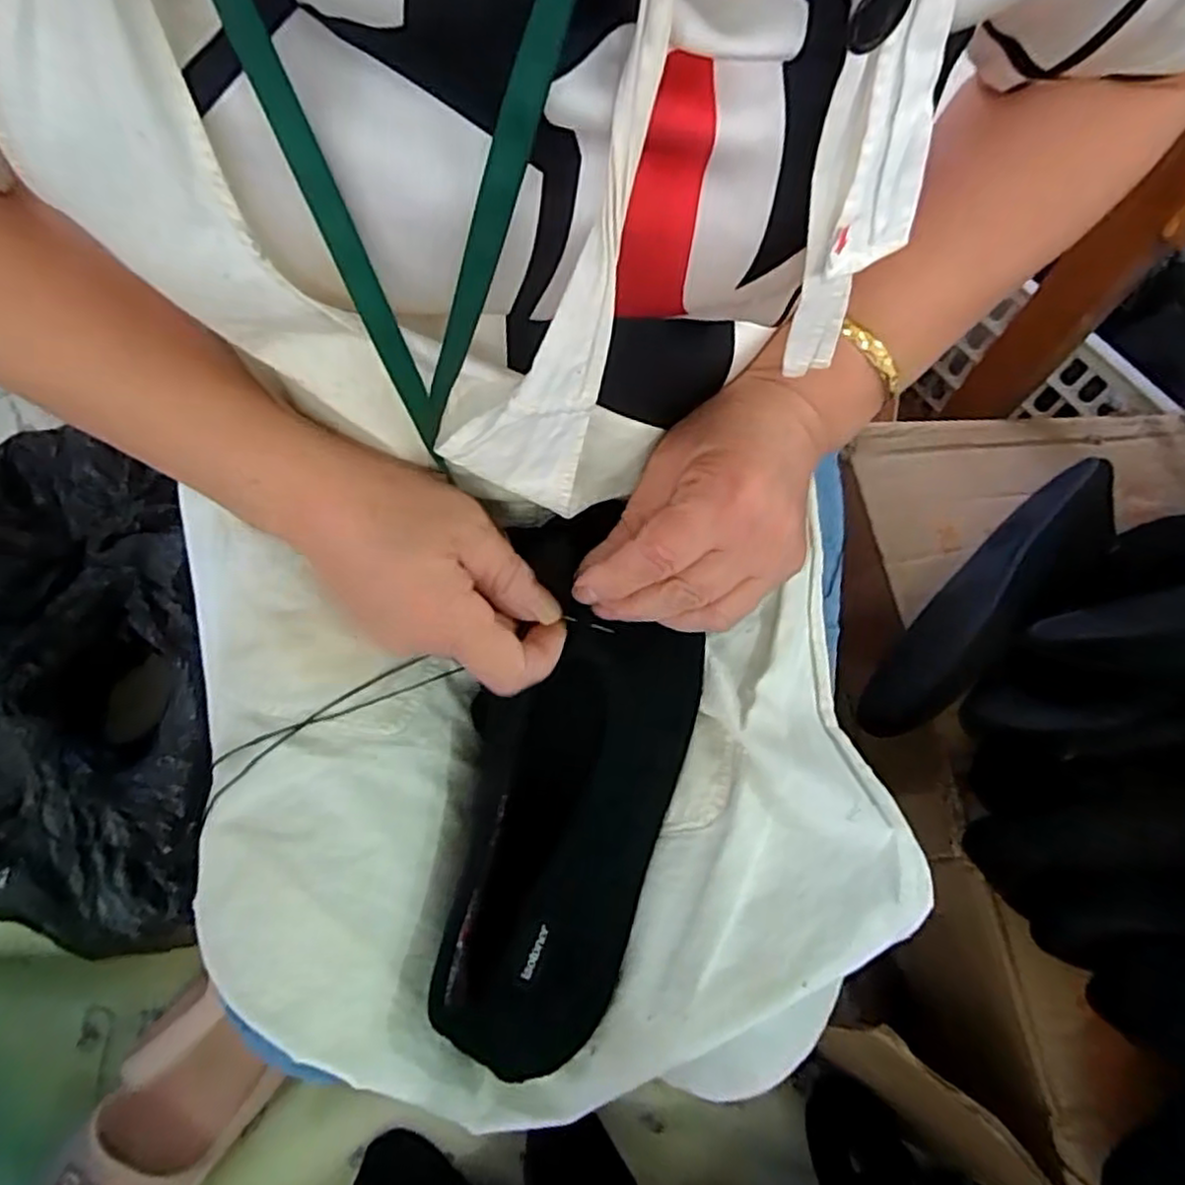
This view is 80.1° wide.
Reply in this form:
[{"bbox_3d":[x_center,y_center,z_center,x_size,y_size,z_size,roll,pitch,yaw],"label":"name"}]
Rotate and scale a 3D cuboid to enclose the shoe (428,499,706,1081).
[{"bbox_3d":[-0.010,0.086,0.323,0.095,0.064,0.233,12,81,3],"label":"shoe"}]

